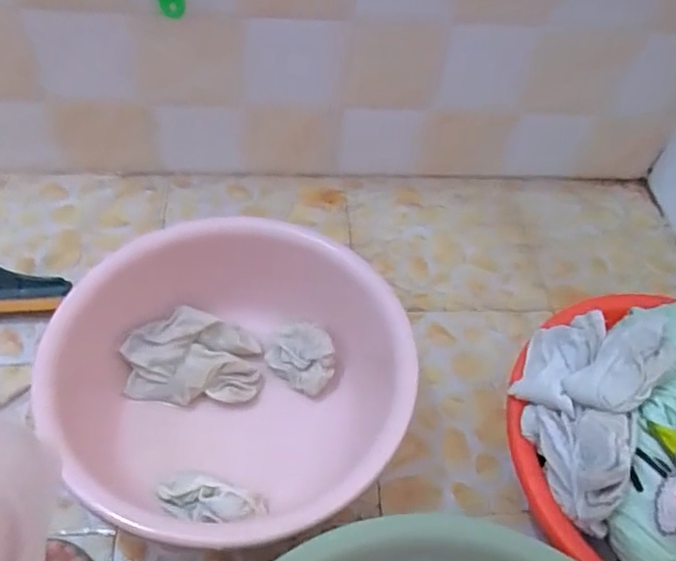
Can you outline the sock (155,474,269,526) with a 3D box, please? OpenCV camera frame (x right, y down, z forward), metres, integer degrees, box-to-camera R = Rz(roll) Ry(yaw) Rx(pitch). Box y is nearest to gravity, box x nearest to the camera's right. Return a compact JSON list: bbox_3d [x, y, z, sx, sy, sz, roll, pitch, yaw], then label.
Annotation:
[{"bbox_3d":[-0.143,0.249,0.684,0.125,0.022,0.047,8,49,8],"label":"sock"}]

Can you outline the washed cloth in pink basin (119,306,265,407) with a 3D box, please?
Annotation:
[{"bbox_3d":[-0.190,0.102,0.802,0.171,0.059,0.113,5,50,1],"label":"washed cloth in pink basin"}]

